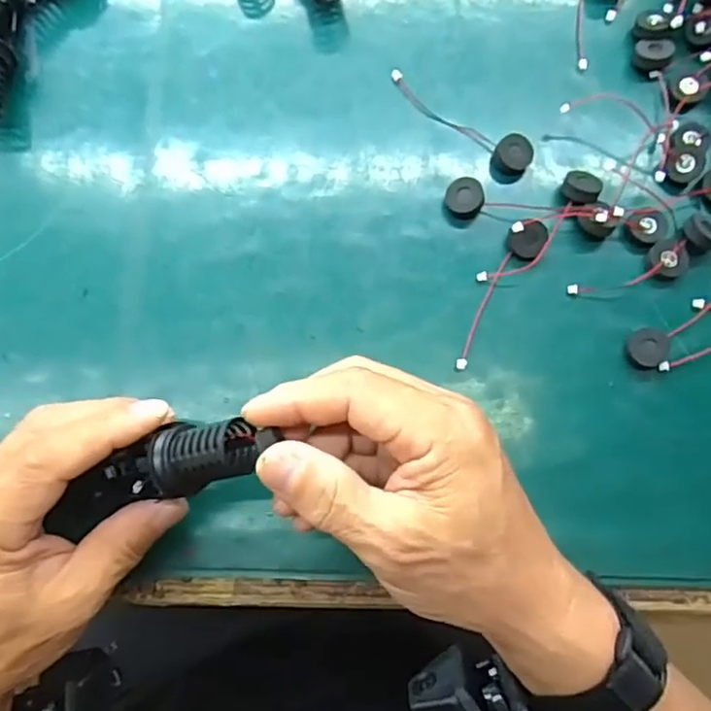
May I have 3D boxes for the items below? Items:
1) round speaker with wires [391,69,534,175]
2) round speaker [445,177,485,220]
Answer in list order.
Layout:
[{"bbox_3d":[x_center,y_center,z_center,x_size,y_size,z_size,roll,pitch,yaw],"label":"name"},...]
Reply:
[{"bbox_3d":[0.061,-0.136,0.355,0.093,0.010,0.020,38,81,5],"label":"round speaker with wires"},{"bbox_3d":[0.061,-0.088,0.346,0.020,0.012,0.020,0,80,-1],"label":"round speaker"}]

